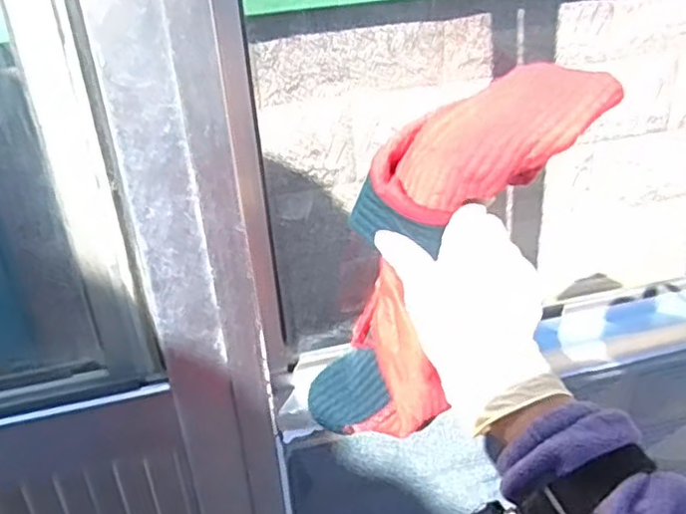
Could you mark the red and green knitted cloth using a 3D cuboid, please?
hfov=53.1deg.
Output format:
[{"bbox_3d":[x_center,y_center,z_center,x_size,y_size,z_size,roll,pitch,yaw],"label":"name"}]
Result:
[{"bbox_3d":[0.057,-0.007,0.457,0.103,0.280,0.071,17,27,-13],"label":"red and green knitted cloth"}]

